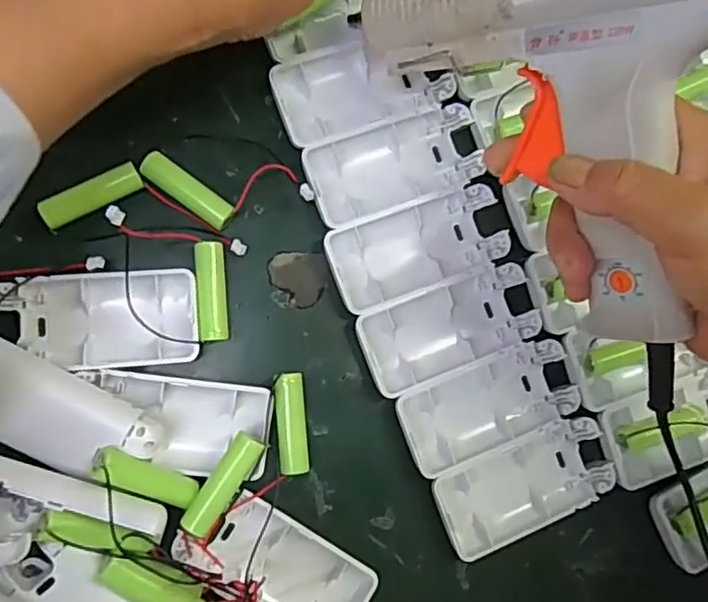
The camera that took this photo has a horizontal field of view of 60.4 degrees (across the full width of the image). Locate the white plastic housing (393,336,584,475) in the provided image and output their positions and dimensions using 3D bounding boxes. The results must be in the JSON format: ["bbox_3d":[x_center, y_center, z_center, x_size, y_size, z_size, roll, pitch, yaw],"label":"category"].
[{"bbox_3d":[0.071,0.054,0.320,0.093,0.013,0.043,-20,88,-9],"label":"white plastic housing"}]

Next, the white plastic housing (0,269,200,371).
[{"bbox_3d":[-0.122,0.010,0.295,0.091,0.018,0.045,-4,85,-8],"label":"white plastic housing"}]

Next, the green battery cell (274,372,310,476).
[{"bbox_3d":[-0.032,0.062,0.307,0.015,0.012,0.049,-4,85,-8],"label":"green battery cell"}]

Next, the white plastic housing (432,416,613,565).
[{"bbox_3d":[0.090,0.097,0.321,0.094,0.011,0.046,-23,88,-9],"label":"white plastic housing"}]

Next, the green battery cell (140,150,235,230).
[{"bbox_3d":[-0.084,-0.055,0.310,0.050,0.013,0.015,35,81,-3],"label":"green battery cell"}]

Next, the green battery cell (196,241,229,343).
[{"bbox_3d":[-0.071,-0.005,0.306,0.013,0.013,0.049,-4,85,-8],"label":"green battery cell"}]

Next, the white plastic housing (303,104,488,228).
[{"bbox_3d":[0.021,-0.073,0.325,0.092,0.016,0.044,-20,88,-9],"label":"white plastic housing"}]

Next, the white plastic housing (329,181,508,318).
[{"bbox_3d":[0.034,-0.028,0.323,0.093,0.015,0.044,-20,88,-9],"label":"white plastic housing"}]

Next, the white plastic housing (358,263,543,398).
[{"bbox_3d":[0.050,0.014,0.321,0.093,0.012,0.043,-20,88,-9],"label":"white plastic housing"}]

